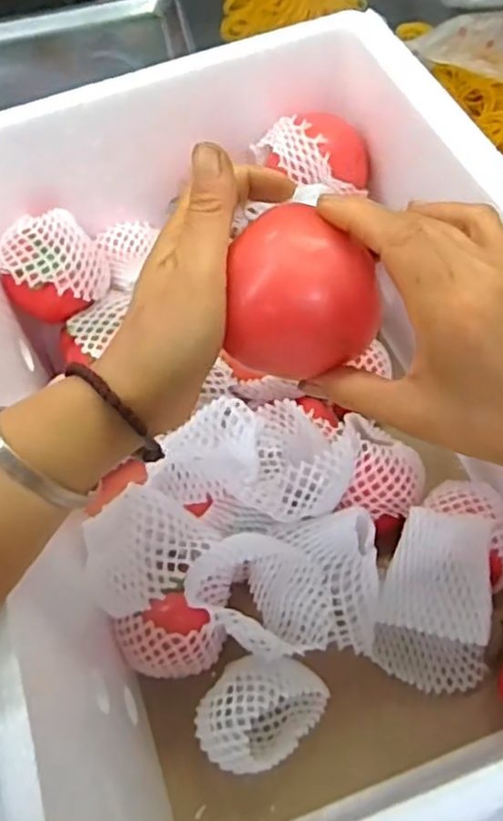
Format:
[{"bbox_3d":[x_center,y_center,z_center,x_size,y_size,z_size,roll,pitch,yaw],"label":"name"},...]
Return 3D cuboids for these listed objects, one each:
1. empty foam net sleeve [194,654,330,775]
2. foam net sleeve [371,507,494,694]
[{"bbox_3d":[0.005,0.192,0.426,0.061,0.066,0.078,39,72,20],"label":"empty foam net sleeve"},{"bbox_3d":[0.123,0.125,0.446,0.071,0.071,0.107,12,65,10],"label":"foam net sleeve"}]

